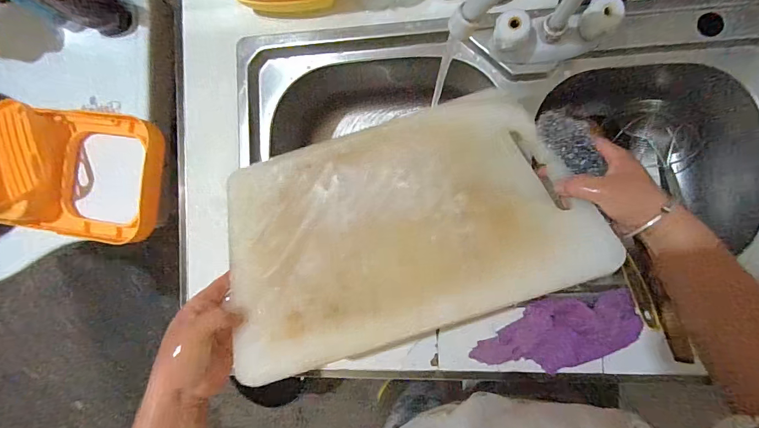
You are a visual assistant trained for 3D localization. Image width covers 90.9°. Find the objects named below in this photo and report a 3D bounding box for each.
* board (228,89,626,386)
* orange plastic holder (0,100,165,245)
[{"bbox_3d":[0.018,-0.002,0.425,0.380,0.014,0.274,-17,55,0],"label":"board"},{"bbox_3d":[-0.494,-0.070,0.505,0.279,0.198,0.188,6,90,7],"label":"orange plastic holder"}]

